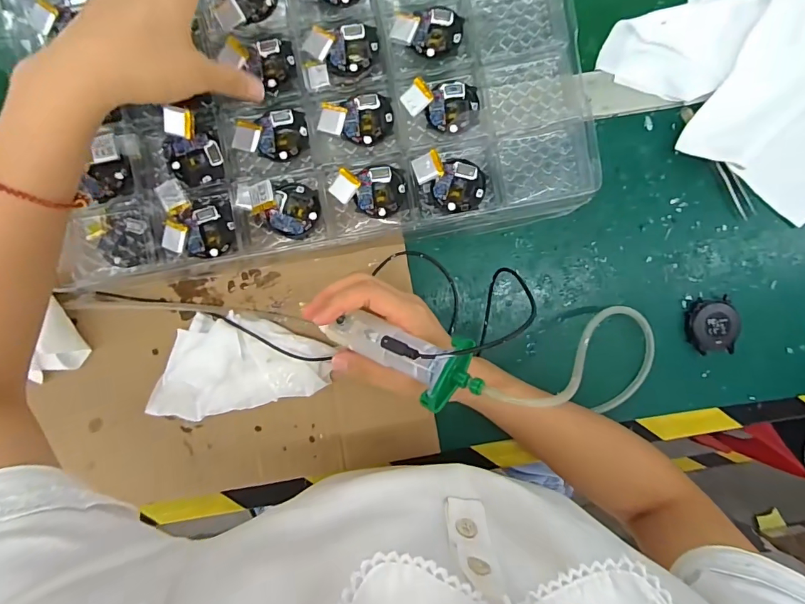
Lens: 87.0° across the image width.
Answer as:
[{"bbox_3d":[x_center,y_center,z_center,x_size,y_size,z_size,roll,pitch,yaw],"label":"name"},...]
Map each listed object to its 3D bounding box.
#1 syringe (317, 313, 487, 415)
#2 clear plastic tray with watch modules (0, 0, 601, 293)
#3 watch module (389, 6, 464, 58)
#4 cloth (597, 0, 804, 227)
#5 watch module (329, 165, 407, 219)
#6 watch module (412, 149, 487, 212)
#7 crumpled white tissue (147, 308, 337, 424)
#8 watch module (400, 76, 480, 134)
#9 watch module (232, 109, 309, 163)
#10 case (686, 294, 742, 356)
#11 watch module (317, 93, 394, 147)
[{"bbox_3d":[-0.003,0.033,0.279,0.106,0.025,0.044,19,94,22],"label":"syringe"},{"bbox_3d":[-0.083,-0.200,0.342,0.440,0.033,0.313,-8,94,1],"label":"clear plastic tray with watch modules"},{"bbox_3d":[0.020,-0.218,0.340,0.057,0.005,0.038,-8,93,-1],"label":"watch module"},{"bbox_3d":[0.315,-0.206,0.365,0.248,0.029,0.183,27,92,-2],"label":"cloth"},{"bbox_3d":[-0.024,-0.092,0.339,0.055,0.013,0.041,28,92,-2],"label":"watch module"},{"bbox_3d":[0.038,-0.098,0.340,0.060,0.014,0.040,32,92,-2],"label":"watch module"},{"bbox_3d":[-0.136,0.065,0.368,0.127,0.036,0.098,18,92,-2],"label":"crumpled white tissue"},{"bbox_3d":[0.032,-0.160,0.340,0.058,0.008,0.040,20,92,-2],"label":"watch module"},{"bbox_3d":[-0.105,-0.132,0.338,0.058,0.008,0.039,-15,93,0],"label":"watch module"},{"bbox_3d":[0.284,0.022,0.386,0.044,0.011,0.049,-1,92,-1],"label":"case"},{"bbox_3d":[-0.037,-0.146,0.340,0.058,0.007,0.039,-8,93,-1],"label":"watch module"}]

